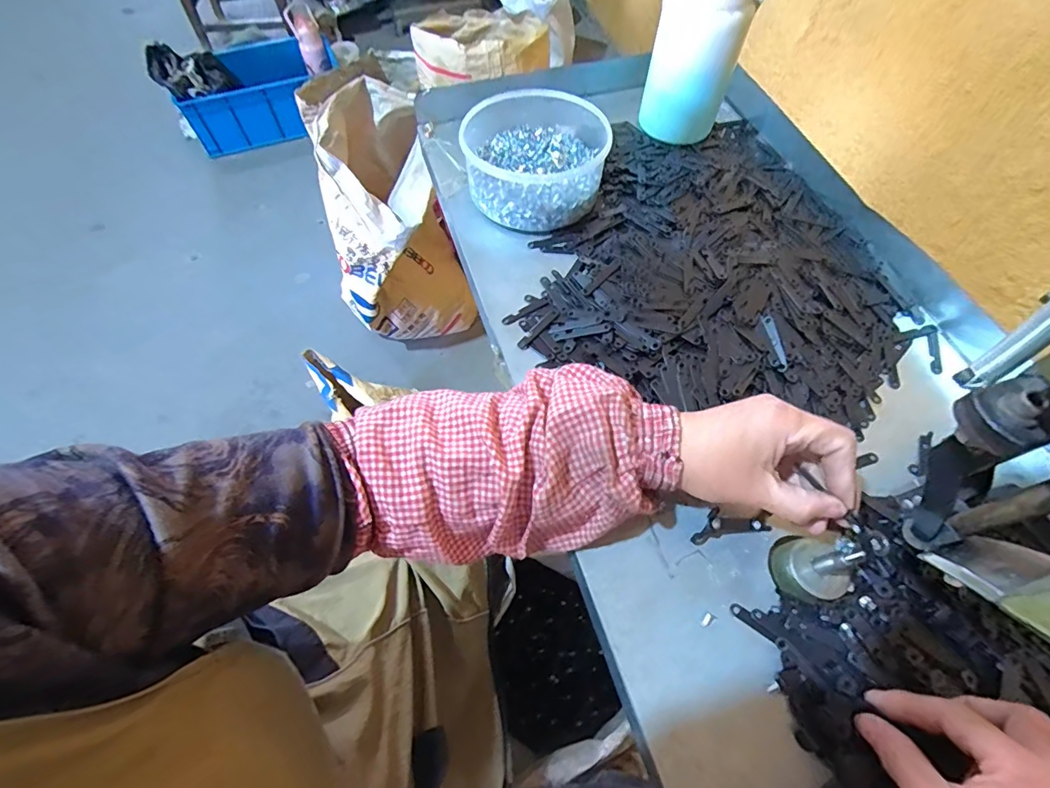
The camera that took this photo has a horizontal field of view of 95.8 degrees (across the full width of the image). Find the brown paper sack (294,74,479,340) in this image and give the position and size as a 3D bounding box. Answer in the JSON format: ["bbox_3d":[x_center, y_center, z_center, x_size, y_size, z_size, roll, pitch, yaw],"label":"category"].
[{"bbox_3d":[-0.326,-0.373,1.202,0.311,0.595,0.339,-32,67,-17],"label":"brown paper sack"}]

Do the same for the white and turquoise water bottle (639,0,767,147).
[{"bbox_3d":[0.185,-0.378,0.498,0.076,0.191,0.070,0,61,1],"label":"white and turquoise water bottle"}]

